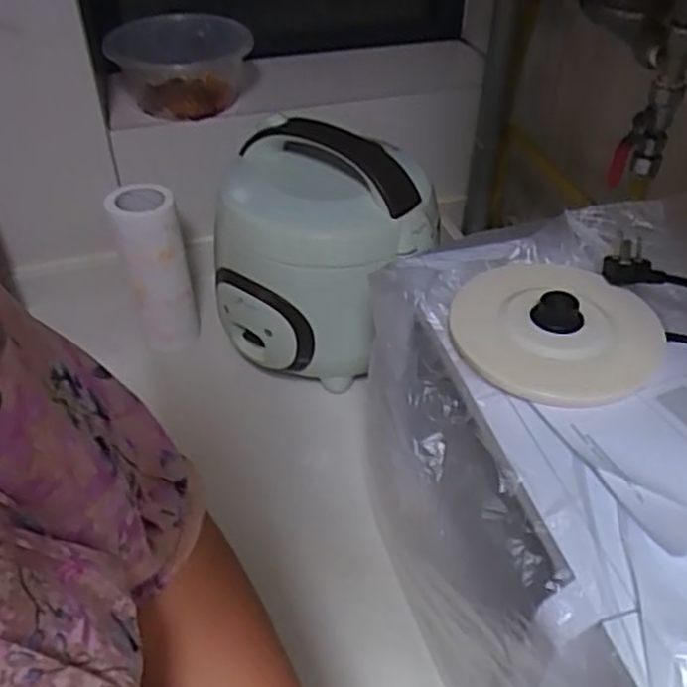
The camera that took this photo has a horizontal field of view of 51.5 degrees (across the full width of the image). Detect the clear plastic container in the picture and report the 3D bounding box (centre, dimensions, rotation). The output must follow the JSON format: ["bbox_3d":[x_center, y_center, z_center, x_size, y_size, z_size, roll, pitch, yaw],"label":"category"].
[{"bbox_3d":[-0.191,-0.323,0.845,0.157,0.090,0.125,-2,42,-3],"label":"clear plastic container"}]

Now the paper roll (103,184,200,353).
[{"bbox_3d":[-0.215,-0.077,0.821,0.074,0.194,0.075,0,41,0],"label":"paper roll"}]

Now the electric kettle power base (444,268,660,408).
[{"bbox_3d":[0.156,-0.017,0.521,0.143,0.029,0.141,23,46,23],"label":"electric kettle power base"}]

